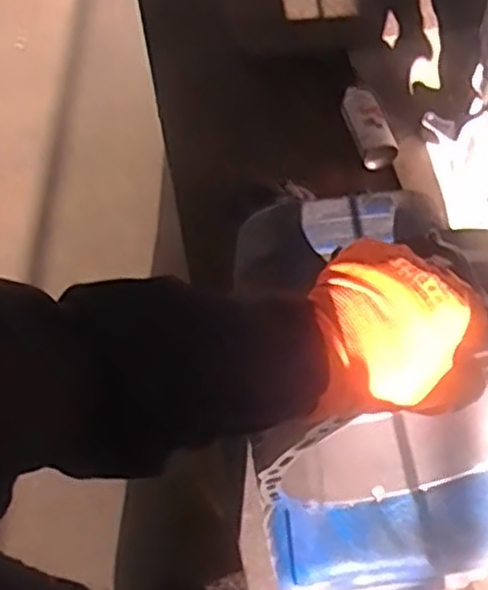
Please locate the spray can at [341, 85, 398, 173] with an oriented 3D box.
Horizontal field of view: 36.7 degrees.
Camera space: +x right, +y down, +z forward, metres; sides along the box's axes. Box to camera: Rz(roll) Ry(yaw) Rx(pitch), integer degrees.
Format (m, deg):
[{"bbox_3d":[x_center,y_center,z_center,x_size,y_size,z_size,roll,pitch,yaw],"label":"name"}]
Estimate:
[{"bbox_3d":[0.209,-0.288,1.264,0.058,0.058,0.149,-16,63,-9],"label":"spray can"}]

